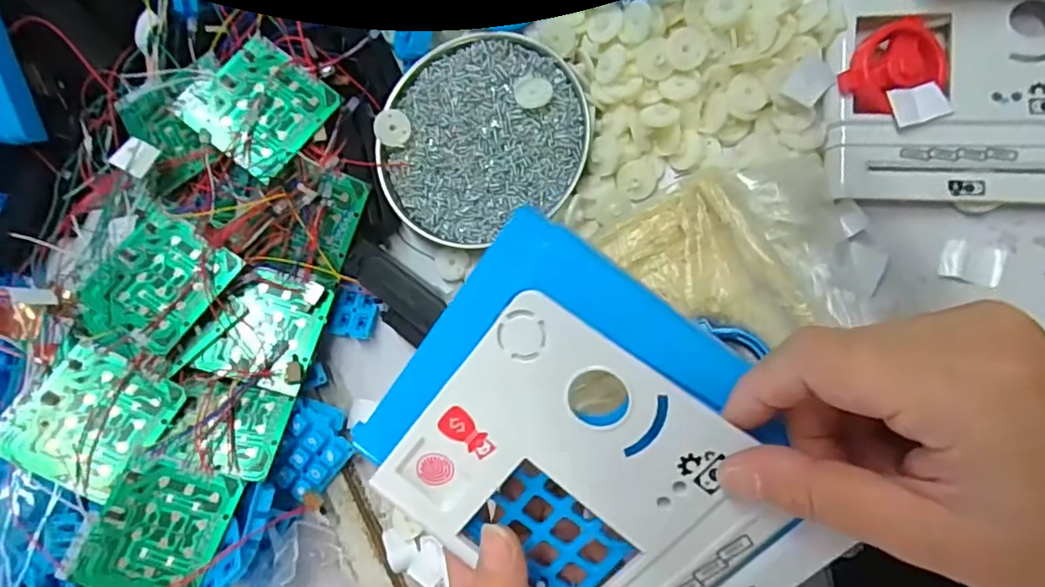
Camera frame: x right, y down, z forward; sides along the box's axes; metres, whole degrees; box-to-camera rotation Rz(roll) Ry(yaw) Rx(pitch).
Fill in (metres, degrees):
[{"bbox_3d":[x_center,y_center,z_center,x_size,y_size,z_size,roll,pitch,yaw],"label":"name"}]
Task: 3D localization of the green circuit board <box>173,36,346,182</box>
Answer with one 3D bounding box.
[{"bbox_3d":[-0.161,-0.115,0.364,0.070,0.004,0.071,37,79,-2],"label":"green circuit board"}]

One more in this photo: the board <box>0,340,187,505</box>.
[{"bbox_3d":[-0.245,0.070,0.337,0.068,0.004,0.072,31,67,-7],"label":"board"}]

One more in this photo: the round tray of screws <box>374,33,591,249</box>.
[{"bbox_3d":[-0.028,-0.101,0.375,0.132,0.020,0.125,-2,84,15],"label":"round tray of screws"}]

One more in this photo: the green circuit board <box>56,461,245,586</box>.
[{"bbox_3d":[-0.201,0.129,0.324,0.074,0.004,0.070,14,69,2],"label":"green circuit board"}]

